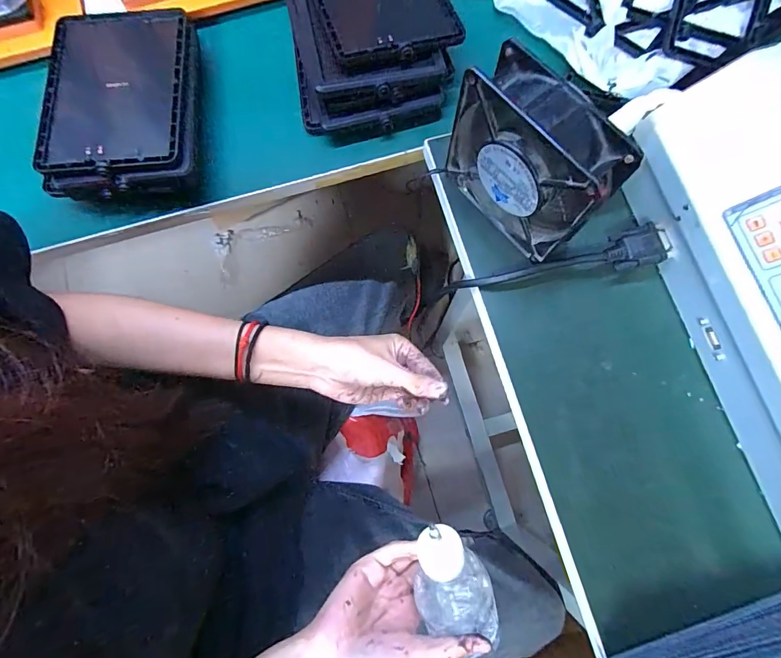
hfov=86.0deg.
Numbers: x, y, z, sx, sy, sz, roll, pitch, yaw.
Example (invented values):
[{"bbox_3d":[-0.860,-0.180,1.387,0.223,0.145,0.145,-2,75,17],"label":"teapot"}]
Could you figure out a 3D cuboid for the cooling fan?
[{"bbox_3d":[0.100,-0.120,0.310,0.040,0.118,0.117,-39,79,-8],"label":"cooling fan"}]

